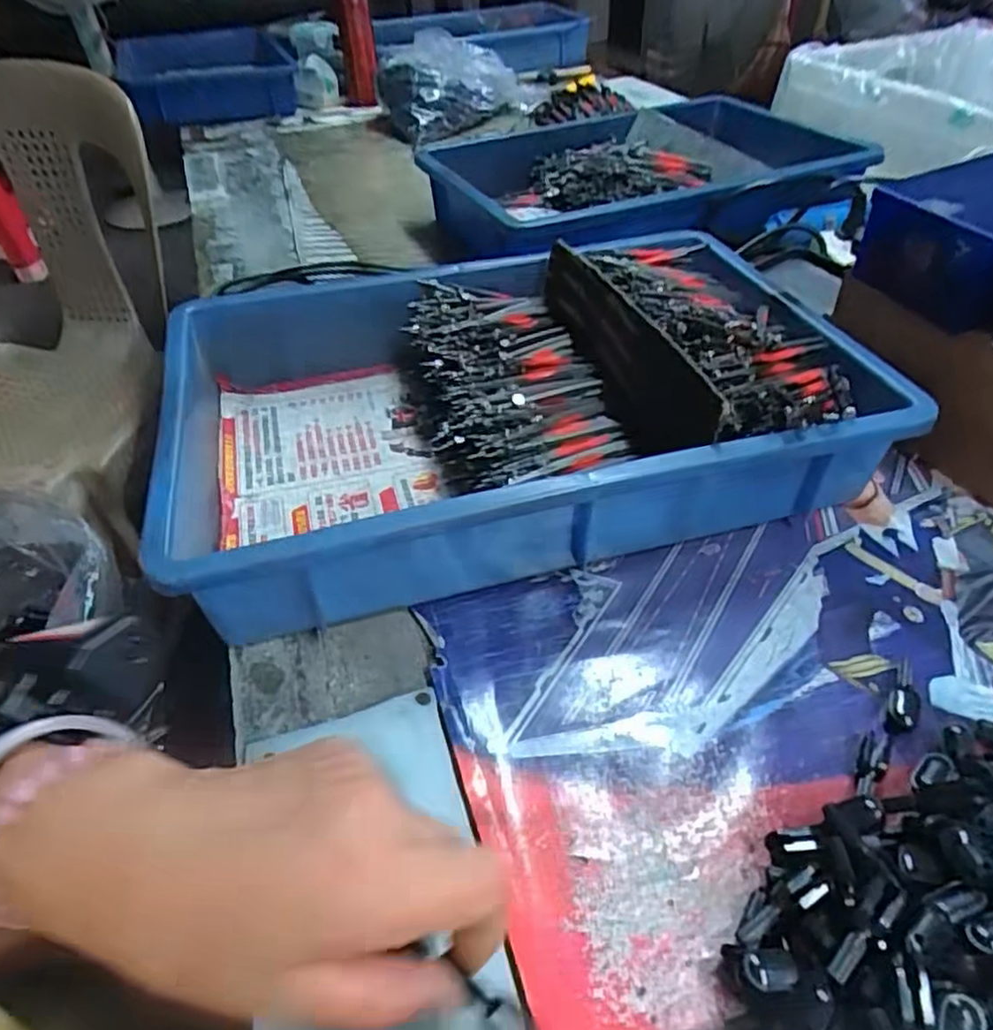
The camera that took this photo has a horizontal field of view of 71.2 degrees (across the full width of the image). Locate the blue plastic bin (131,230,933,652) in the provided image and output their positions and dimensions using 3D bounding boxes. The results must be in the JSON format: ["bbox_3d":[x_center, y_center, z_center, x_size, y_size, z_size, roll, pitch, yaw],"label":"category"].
[{"bbox_3d":[0.006,-0.086,0.480,0.425,0.088,0.303,-12,44,-11],"label":"blue plastic bin"}]

